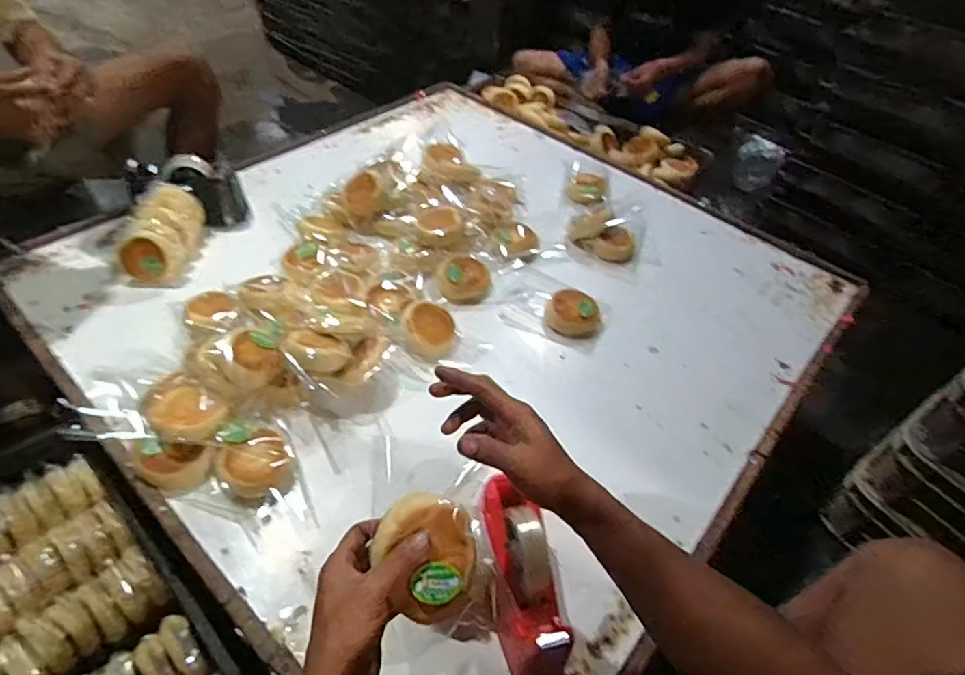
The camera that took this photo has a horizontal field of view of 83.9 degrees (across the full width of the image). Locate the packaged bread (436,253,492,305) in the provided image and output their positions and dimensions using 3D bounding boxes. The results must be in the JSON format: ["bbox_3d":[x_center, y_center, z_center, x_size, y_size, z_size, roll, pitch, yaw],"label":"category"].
[{"bbox_3d":[-0.033,-0.111,0.990,0.098,0.042,0.105,4,47,-4],"label":"packaged bread"}]

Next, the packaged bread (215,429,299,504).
[{"bbox_3d":[-0.290,0.172,0.700,0.089,0.036,0.104,-28,57,-29],"label":"packaged bread"}]

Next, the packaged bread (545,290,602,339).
[{"bbox_3d":[0.162,-0.044,0.952,0.095,0.038,0.092,4,47,-4],"label":"packaged bread"}]

